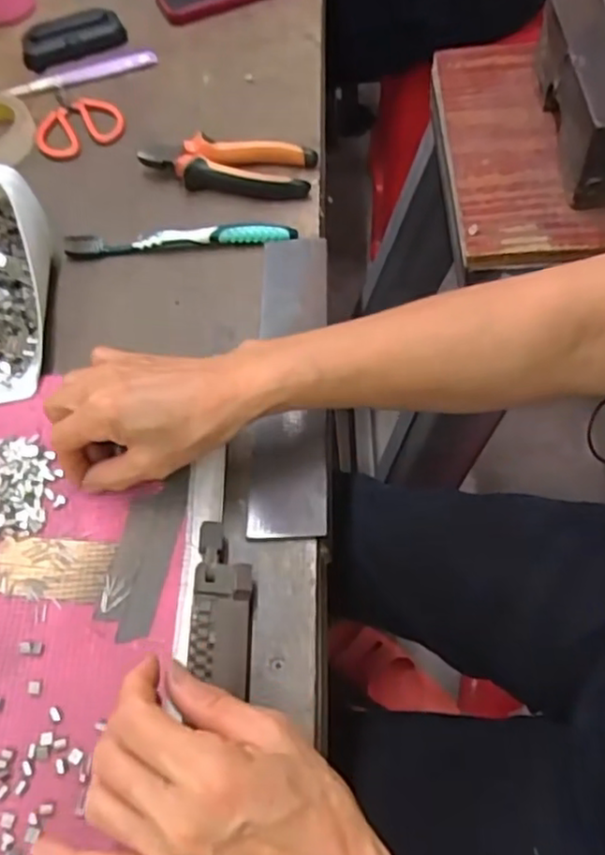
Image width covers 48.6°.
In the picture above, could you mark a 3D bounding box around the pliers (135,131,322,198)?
[{"bbox_3d":[-0.066,-0.223,0.574,0.148,0.022,0.049,7,60,11],"label":"pliers"}]

